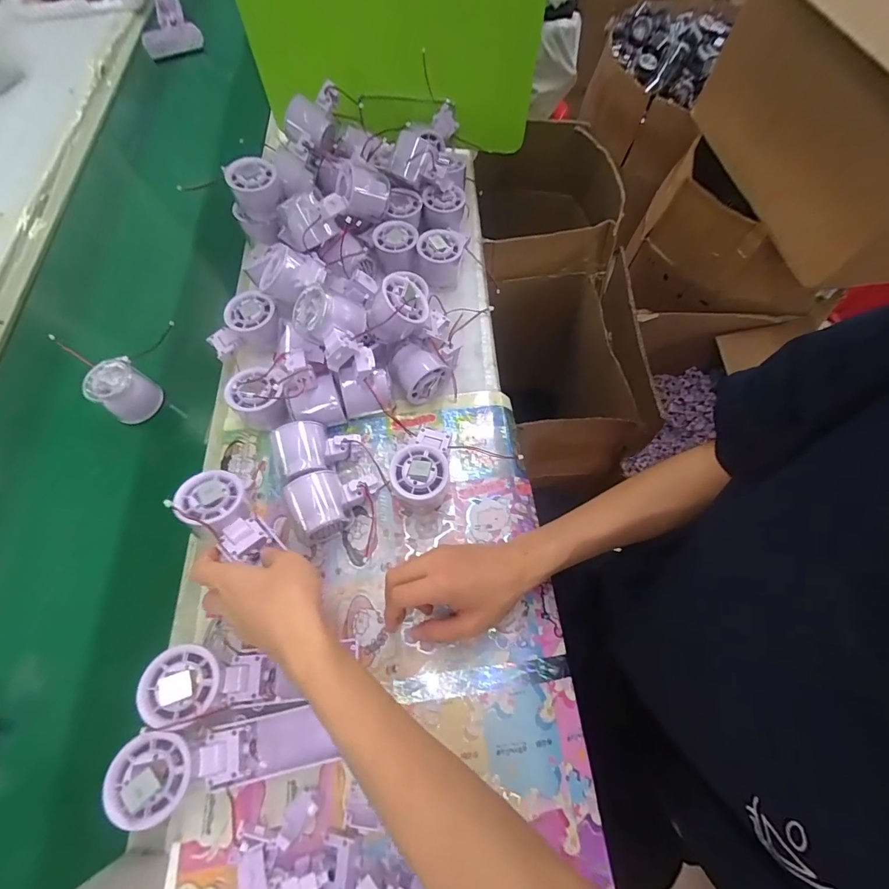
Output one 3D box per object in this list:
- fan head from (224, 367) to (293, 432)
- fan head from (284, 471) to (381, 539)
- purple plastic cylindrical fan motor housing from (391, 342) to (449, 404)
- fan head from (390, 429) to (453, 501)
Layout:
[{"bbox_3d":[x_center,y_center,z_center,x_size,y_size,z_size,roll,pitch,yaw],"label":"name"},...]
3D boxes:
[{"bbox_3d":[-0.201,-0.052,0.464,0.059,0.047,0.053,-12,66,-4],"label":"fan head"},{"bbox_3d":[-0.112,0.059,0.424,0.081,0.055,0.057,-27,68,-10],"label":"fan head"},{"bbox_3d":[-0.028,-0.083,0.487,0.056,0.051,0.059,-23,68,-9],"label":"purple plastic cylindrical fan motor housing"},{"bbox_3d":[-0.023,0.023,0.440,0.058,0.055,0.083,5,66,3],"label":"fan head"}]

